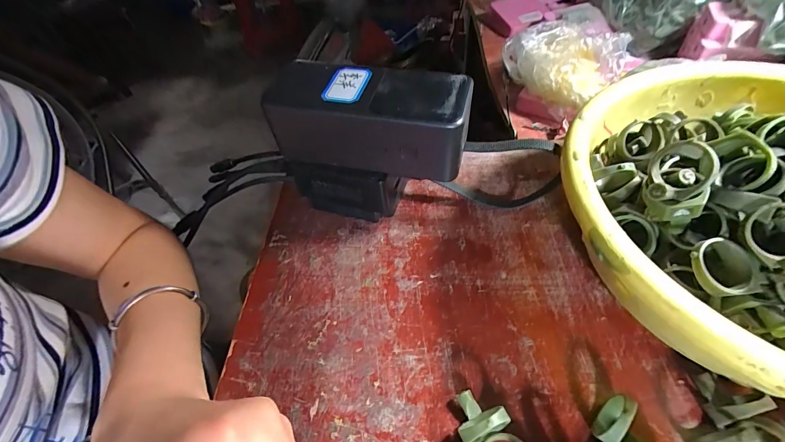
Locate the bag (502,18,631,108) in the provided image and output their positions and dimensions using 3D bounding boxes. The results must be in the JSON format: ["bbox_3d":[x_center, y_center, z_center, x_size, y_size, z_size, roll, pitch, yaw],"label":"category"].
[{"bbox_3d":[0.181,-0.164,0.360,0.085,0.052,0.105,-29,55,-16],"label":"bag"}]

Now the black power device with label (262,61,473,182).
[{"bbox_3d":[-0.016,-0.068,0.236,0.130,0.053,0.053,9,53,14],"label":"black power device with label"}]

